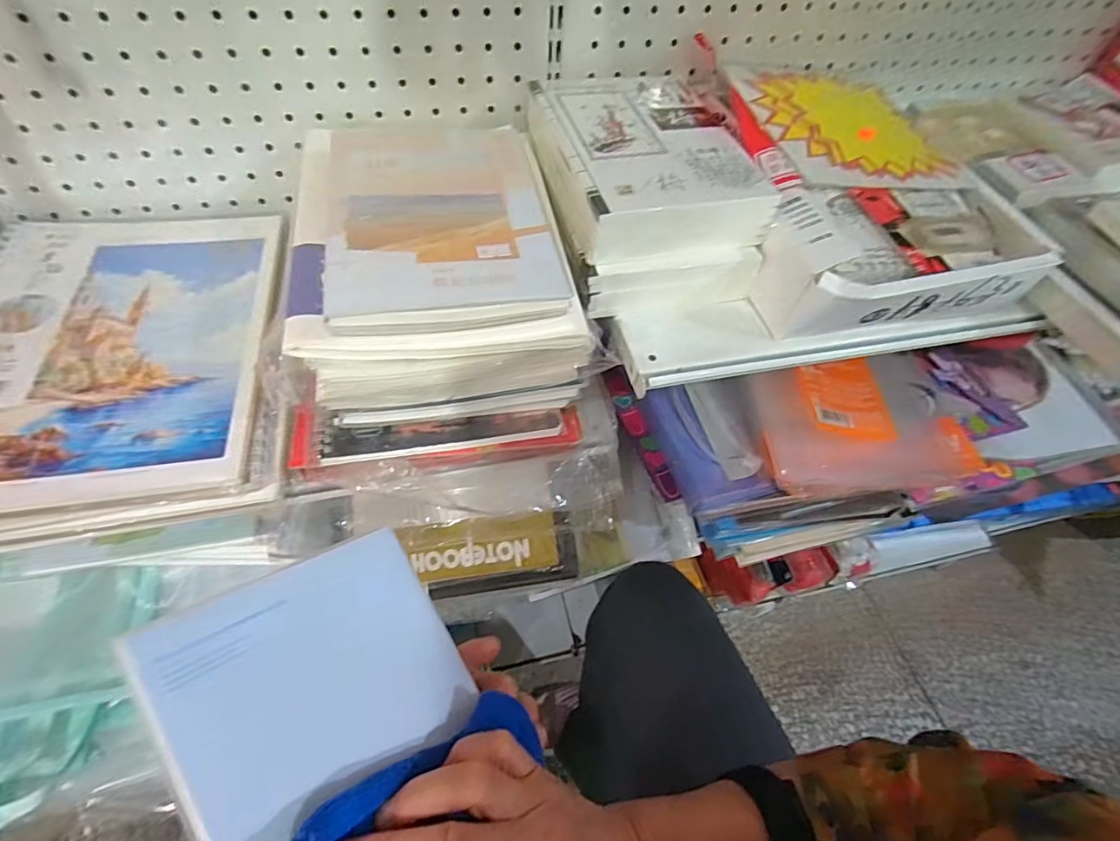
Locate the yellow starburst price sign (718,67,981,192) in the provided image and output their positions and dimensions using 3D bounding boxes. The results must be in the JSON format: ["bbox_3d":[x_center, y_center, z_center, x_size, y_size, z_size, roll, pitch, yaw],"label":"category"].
[{"bbox_3d":[0.265,-0.269,0.477,0.196,0.012,0.182,-6,61,-14],"label":"yellow starburst price sign"}]

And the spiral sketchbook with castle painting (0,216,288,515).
[{"bbox_3d":[-0.340,-0.070,0.407,0.219,0.020,0.292,-6,54,-9],"label":"spiral sketchbook with castle painting"}]

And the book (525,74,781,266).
[{"bbox_3d":[0.065,-0.220,0.433,0.151,0.038,0.225,-10,55,-12],"label":"book"}]

